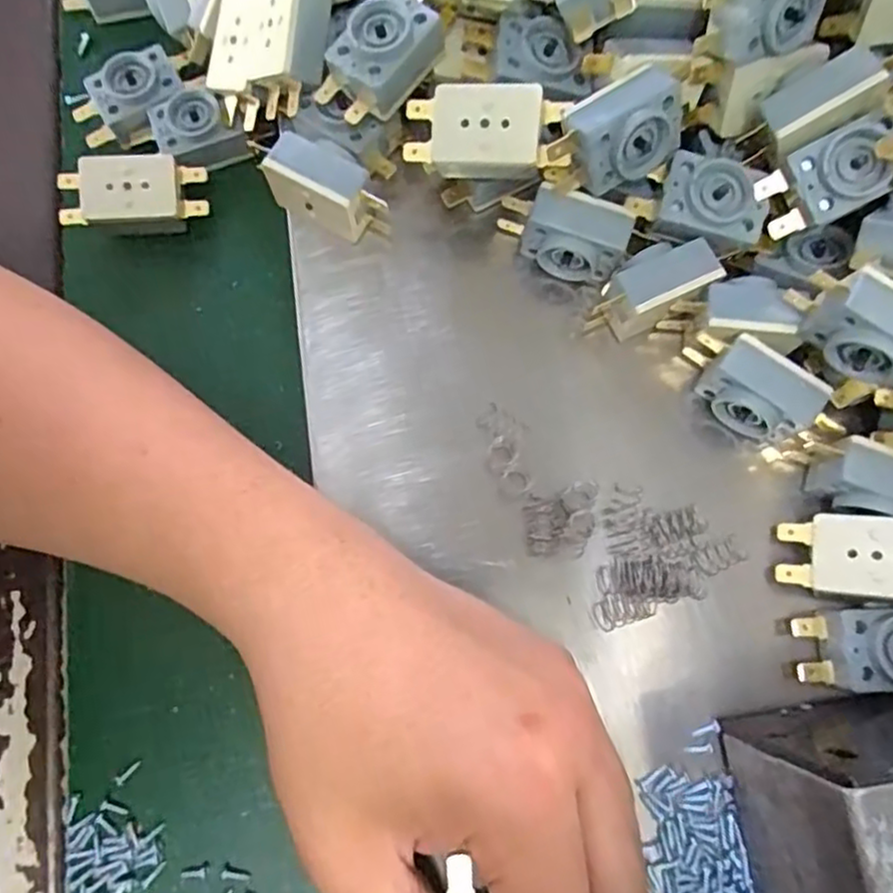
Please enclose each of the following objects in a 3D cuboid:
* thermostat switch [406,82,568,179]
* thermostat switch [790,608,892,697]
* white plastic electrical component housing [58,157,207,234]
[{"bbox_3d":[0.013,-0.110,0.238,0.055,0.021,0.025,6,77,2],"label":"thermostat switch"},{"bbox_3d":[0.148,0.068,0.229,0.057,0.014,0.027,-2,77,0],"label":"thermostat switch"},{"bbox_3d":[-0.129,-0.103,0.281,0.059,0.011,0.027,1,77,1],"label":"white plastic electrical component housing"}]

